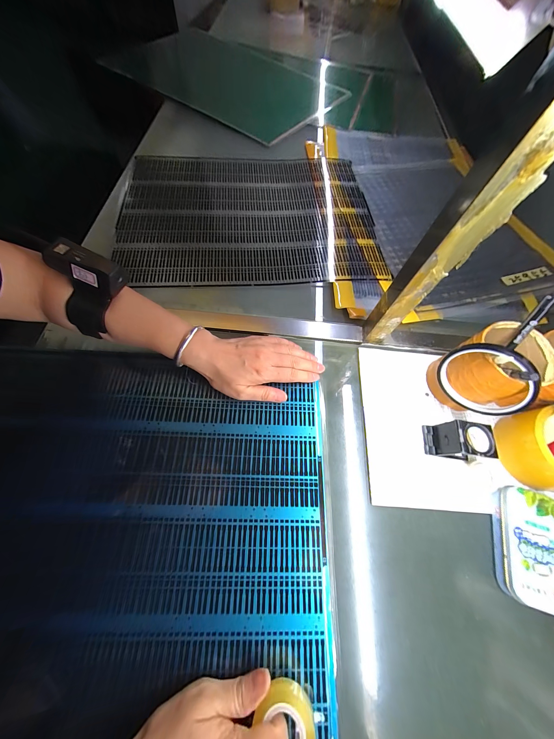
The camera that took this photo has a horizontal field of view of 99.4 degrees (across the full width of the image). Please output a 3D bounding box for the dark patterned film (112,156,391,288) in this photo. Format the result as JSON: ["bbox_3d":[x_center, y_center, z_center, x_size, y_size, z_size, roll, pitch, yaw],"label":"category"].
[{"bbox_3d":[-0.057,-0.311,0.460,0.466,0.011,0.370,-2,67,-4],"label":"dark patterned film"}]

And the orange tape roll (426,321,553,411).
[{"bbox_3d":[0.262,0.001,0.300,0.084,0.099,0.077,1,67,-3],"label":"orange tape roll"}]

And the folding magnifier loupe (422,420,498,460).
[{"bbox_3d":[0.222,0.086,0.287,0.055,0.053,0.038,8,67,0],"label":"folding magnifier loupe"}]

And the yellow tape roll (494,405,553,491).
[{"bbox_3d":[0.324,0.093,0.279,0.081,0.052,0.081,1,67,-3],"label":"yellow tape roll"}]

